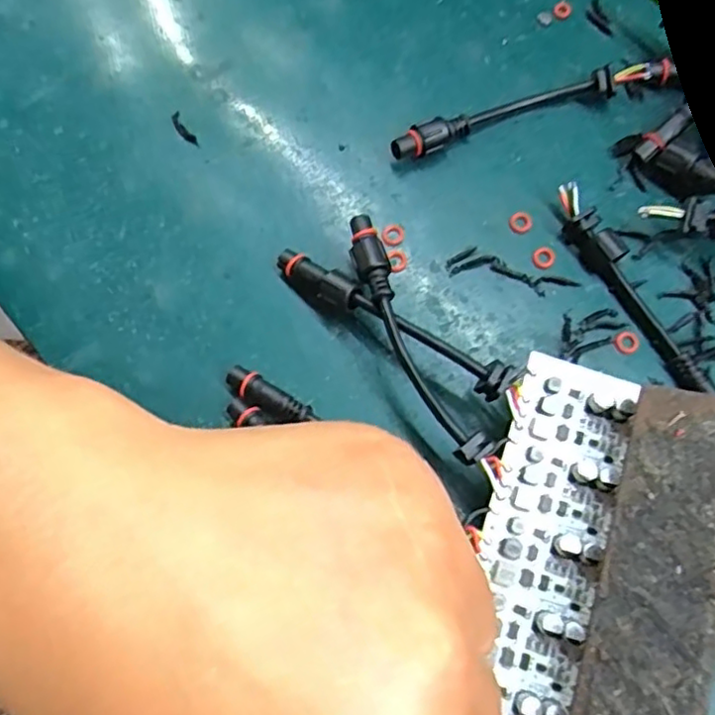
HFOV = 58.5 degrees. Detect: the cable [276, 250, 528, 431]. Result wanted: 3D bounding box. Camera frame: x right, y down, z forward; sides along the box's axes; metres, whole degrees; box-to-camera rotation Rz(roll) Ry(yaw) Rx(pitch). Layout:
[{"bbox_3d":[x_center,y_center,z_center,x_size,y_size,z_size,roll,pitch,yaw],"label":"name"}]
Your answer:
[{"bbox_3d":[0.014,-0.009,0.229,0.101,0.021,0.014,31,78,8],"label":"cable"}]

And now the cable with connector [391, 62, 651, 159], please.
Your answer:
[{"bbox_3d":[0.065,-0.100,0.258,0.108,0.014,0.013,-19,76,-5],"label":"cable with connector"}]

